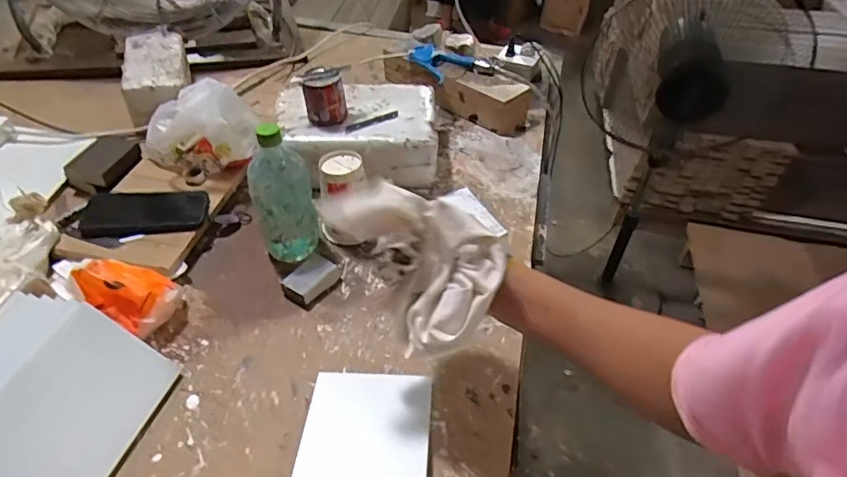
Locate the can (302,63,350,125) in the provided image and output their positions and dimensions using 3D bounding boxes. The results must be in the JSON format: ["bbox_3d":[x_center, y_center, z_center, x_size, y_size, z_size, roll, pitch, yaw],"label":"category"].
[{"bbox_3d":[-0.158,-0.235,0.879,0.065,0.080,0.060,2,44,-2],"label":"can"}]

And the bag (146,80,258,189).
[{"bbox_3d":[-0.369,-0.185,0.909,0.162,0.128,0.163,26,48,21],"label":"bag"}]

